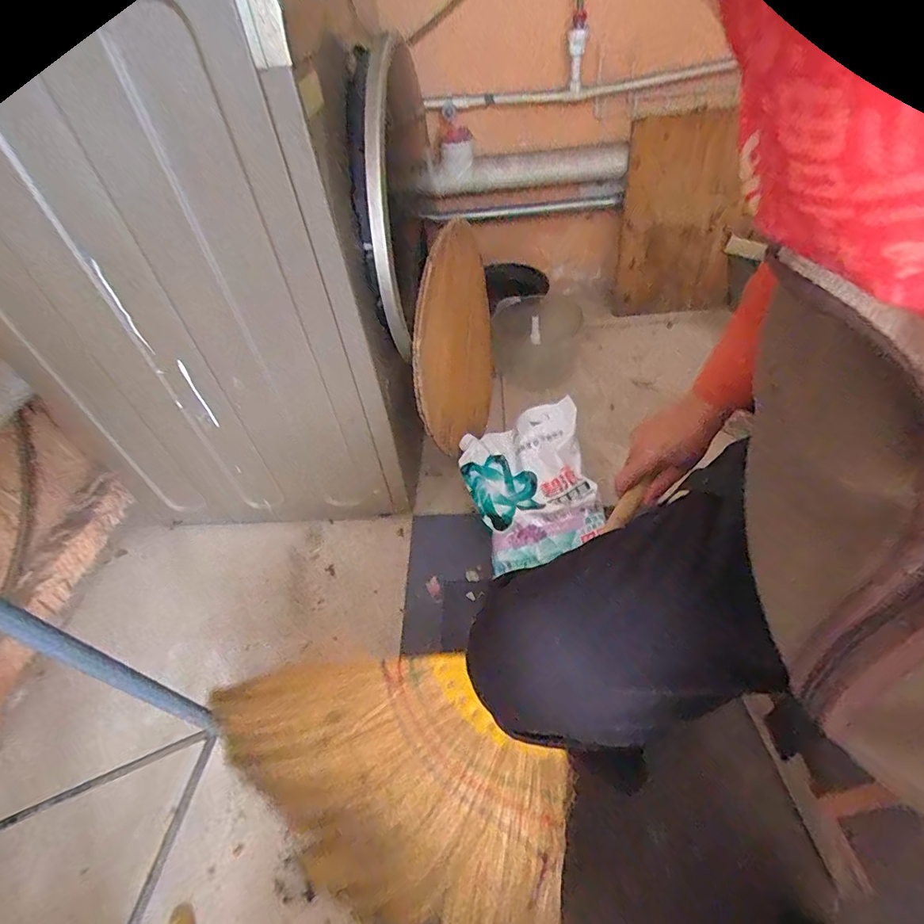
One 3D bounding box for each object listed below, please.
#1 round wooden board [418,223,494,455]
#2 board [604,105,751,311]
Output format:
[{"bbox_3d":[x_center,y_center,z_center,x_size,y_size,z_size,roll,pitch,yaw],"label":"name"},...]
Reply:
[{"bbox_3d":[-0.003,-0.230,0.967,0.030,0.444,0.406,6,88,16],"label":"round wooden board"},{"bbox_3d":[0.537,-0.592,1.190,0.293,0.433,0.029,1,30,5],"label":"board"}]

